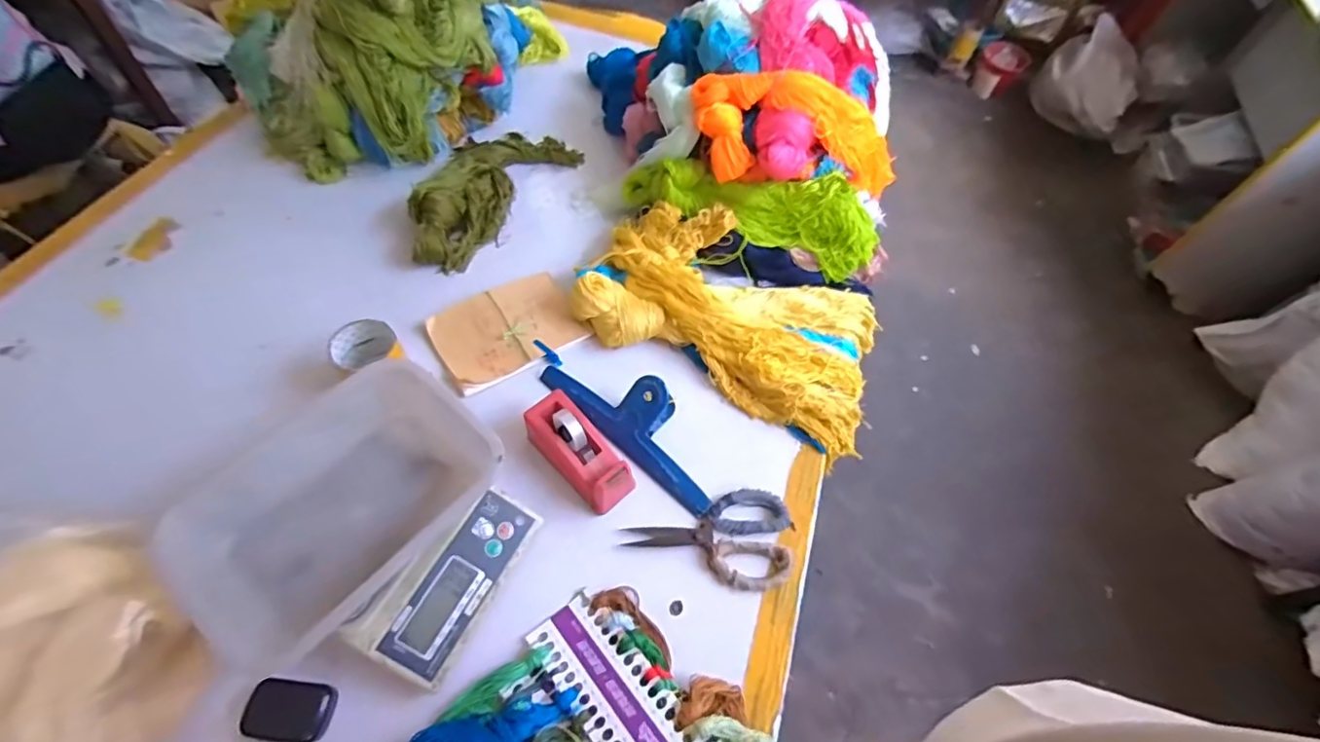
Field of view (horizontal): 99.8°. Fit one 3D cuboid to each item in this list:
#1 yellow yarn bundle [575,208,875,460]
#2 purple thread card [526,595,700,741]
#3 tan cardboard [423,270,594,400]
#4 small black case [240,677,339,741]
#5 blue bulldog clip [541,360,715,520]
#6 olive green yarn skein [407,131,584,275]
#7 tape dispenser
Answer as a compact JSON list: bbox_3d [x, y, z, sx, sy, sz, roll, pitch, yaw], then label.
[{"bbox_3d":[0.115,-0.082,0.825,0.454,0.081,0.263,29,59,14],"label":"yellow yarn bundle"},{"bbox_3d":[-0.042,0.334,0.555,0.079,0.006,0.236,-36,51,-27],"label":"purple thread card"},{"bbox_3d":[-0.223,-0.066,0.816,0.200,0.015,0.148,-28,63,-21],"label":"tan cardboard"},{"bbox_3d":[-0.362,0.333,0.545,0.073,0.025,0.050,7,57,0],"label":"small black case"},{"bbox_3d":[-0.035,0.047,0.740,0.313,0.063,0.103,38,62,19],"label":"blue bulldog clip"},{"bbox_3d":[-0.305,-0.326,0.966,0.189,0.064,0.381,20,58,9],"label":"olive green yarn skein"},{"bbox_3d":[-0.100,0.102,0.691,0.062,0.064,0.156,-39,67,-25],"label":"tape dispenser"}]

